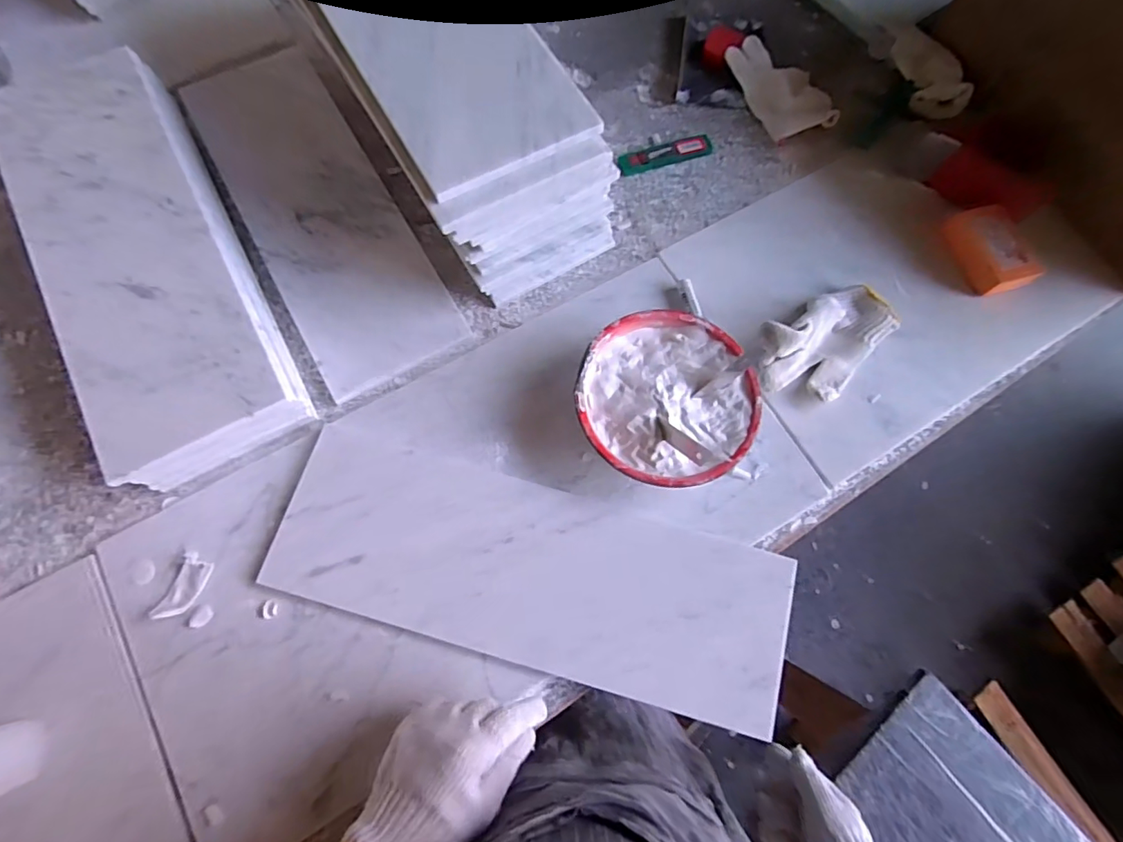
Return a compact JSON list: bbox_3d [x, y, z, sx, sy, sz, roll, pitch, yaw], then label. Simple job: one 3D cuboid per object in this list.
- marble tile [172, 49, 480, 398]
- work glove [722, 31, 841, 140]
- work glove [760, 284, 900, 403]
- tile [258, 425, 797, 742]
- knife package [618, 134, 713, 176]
[{"bbox_3d":[-0.277,-0.245,0.601,0.156,0.017,0.459,-29,75,-10],"label":"marble tile"},{"bbox_3d":[0.269,-0.419,0.667,0.076,0.024,0.156,-25,74,-9],"label":"work glove"},{"bbox_3d":[0.273,-0.081,0.542,0.170,0.055,0.093,-31,75,-10],"label":"work glove"},{"bbox_3d":[-0.027,0.135,0.479,0.449,0.013,0.148,15,72,4],"label":"tile"},{"bbox_3d":[0.127,-0.325,0.648,0.121,0.017,0.025,-19,73,-7],"label":"knife package"}]

